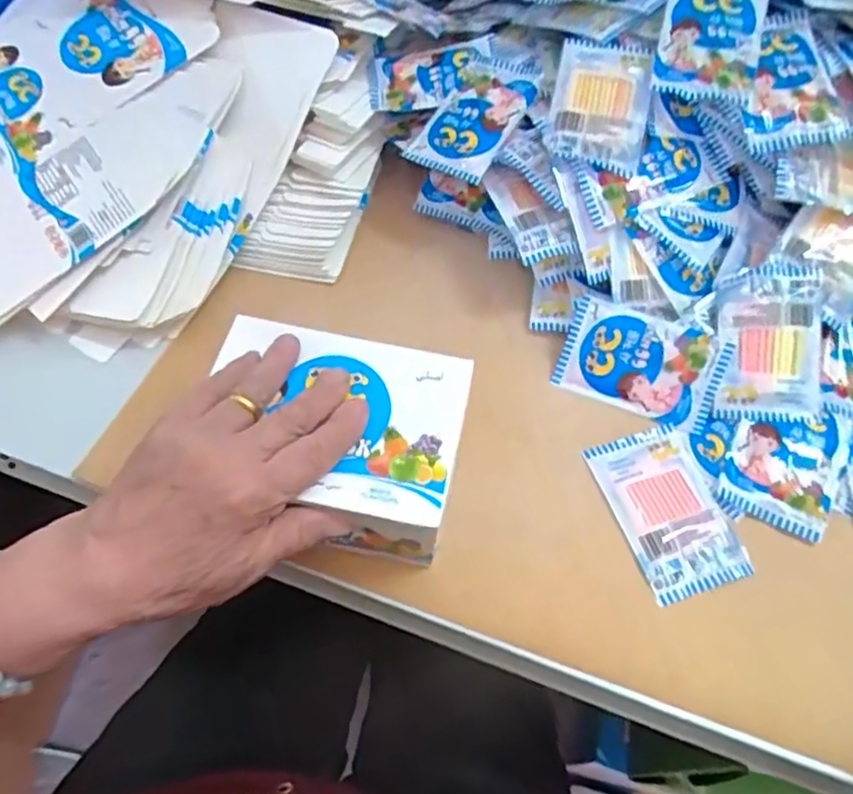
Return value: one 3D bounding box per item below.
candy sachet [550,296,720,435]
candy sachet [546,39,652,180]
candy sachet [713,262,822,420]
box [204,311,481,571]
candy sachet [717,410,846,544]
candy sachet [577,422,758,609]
[{"bbox_3d":[0.145,-0.024,0.443,0.101,0.010,0.068,17,93,10],"label":"candy sachet"},{"bbox_3d":[0.120,-0.204,0.448,0.062,0.010,0.098,12,78,4],"label":"candy sachet"},{"bbox_3d":[0.227,-0.037,0.428,0.065,0.006,0.101,3,87,4],"label":"candy sachet"},{"bbox_3d":[-0.051,0.021,0.367,0.137,0.054,0.104,12,59,4],"label":"box"},{"bbox_3d":[0.228,0.041,0.412,0.065,0.013,0.080,23,60,11],"label":"candy sachet"},{"bbox_3d":[0.149,0.070,0.405,0.068,0.011,0.104,-14,60,-11],"label":"candy sachet"}]

